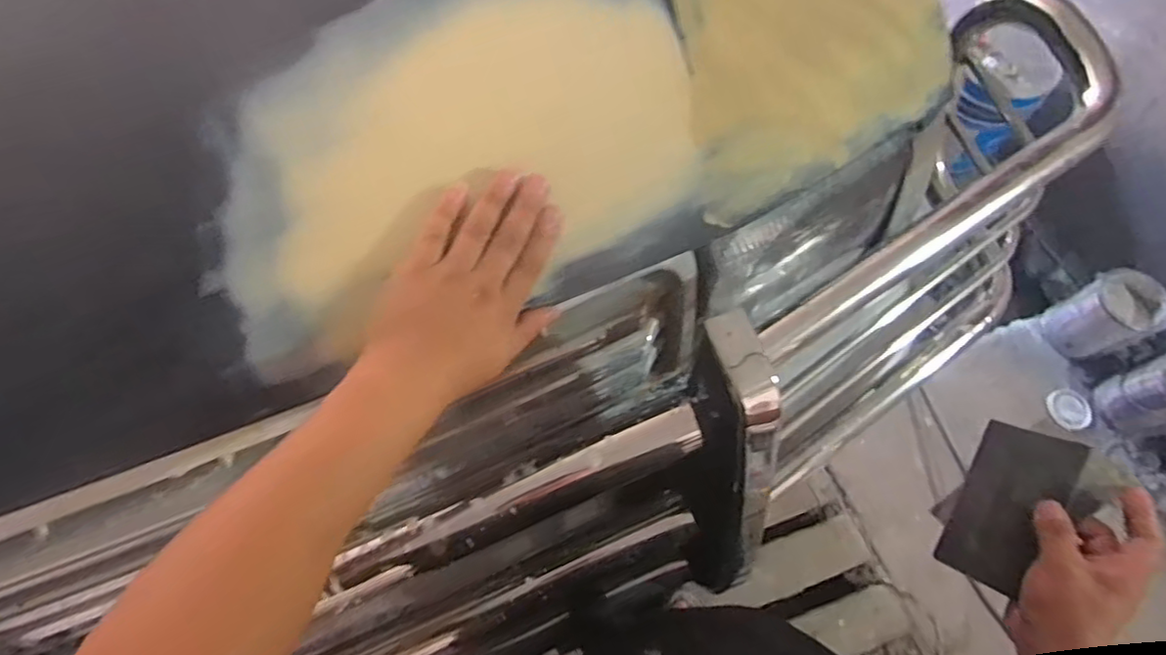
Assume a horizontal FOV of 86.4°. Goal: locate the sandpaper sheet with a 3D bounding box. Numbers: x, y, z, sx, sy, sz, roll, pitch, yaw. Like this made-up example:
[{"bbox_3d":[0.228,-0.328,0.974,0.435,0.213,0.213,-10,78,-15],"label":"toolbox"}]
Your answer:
[{"bbox_3d":[0.346,0.143,0.501,0.068,0.010,0.132,25,78,24],"label":"sandpaper sheet"}]

